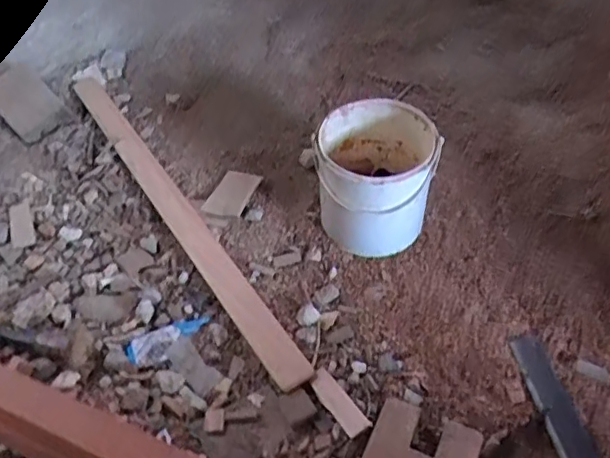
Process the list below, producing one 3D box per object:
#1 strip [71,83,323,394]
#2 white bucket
[{"bbox_3d":[-0.250,-0.057,1.076,0.063,0.025,0.903,-24,51,-24],"label":"strip"},{"bbox_3d":[0.112,-0.079,0.968,0.178,0.209,0.219,8,45,5],"label":"white bucket"}]

